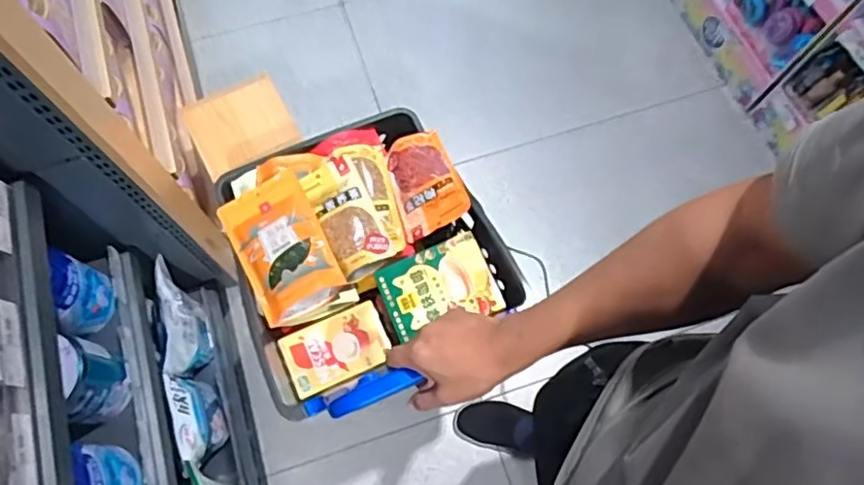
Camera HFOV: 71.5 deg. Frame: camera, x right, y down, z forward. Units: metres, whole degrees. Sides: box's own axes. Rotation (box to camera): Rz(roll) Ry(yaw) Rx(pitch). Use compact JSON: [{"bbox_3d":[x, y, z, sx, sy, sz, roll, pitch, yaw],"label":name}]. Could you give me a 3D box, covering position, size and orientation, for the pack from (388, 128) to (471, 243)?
[{"bbox_3d":[-0.010,-0.103,0.989,0.105,0.045,0.186,-14,72,-7],"label":"pack"}]

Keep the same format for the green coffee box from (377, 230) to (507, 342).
[{"bbox_3d":[0.006,0.070,0.919,0.163,0.053,0.121,-18,72,-8],"label":"green coffee box"}]

